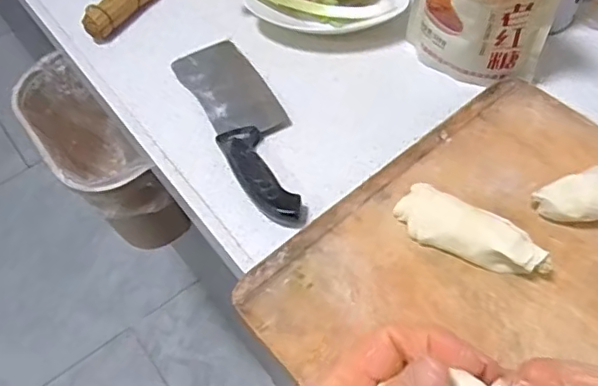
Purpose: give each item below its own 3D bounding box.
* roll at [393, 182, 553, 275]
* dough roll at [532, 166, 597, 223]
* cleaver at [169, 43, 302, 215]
[{"bbox_3d":[0.149,0.035,0.498,0.131,0.029,0.045,25,61,18],"label":"roll"},{"bbox_3d":[0.278,0.001,0.511,0.124,0.036,0.044,-12,57,-5],"label":"dough roll"},{"bbox_3d":[-0.057,-0.083,0.623,0.084,0.026,0.271,-25,59,-13],"label":"cleaver"}]

